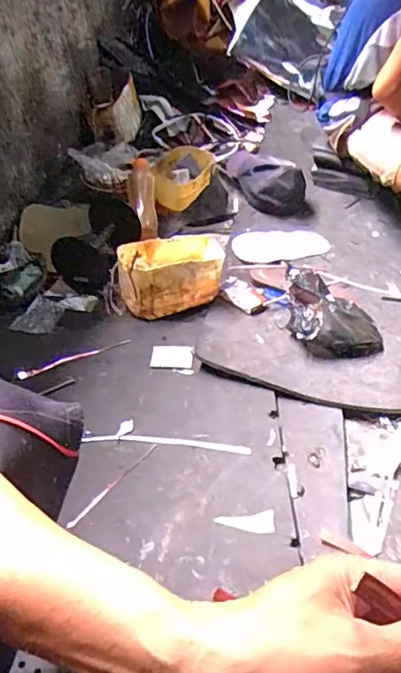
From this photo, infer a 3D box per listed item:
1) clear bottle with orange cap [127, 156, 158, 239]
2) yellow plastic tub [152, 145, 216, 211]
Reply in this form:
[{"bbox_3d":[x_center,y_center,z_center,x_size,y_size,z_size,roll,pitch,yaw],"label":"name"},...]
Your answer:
[{"bbox_3d":[-0.136,-0.328,1.282,0.068,0.064,0.230,-8,64,-7],"label":"clear bottle with orange cap"},{"bbox_3d":[-0.039,-0.401,1.376,0.157,0.102,0.181,-4,44,-1],"label":"yellow plastic tub"}]

